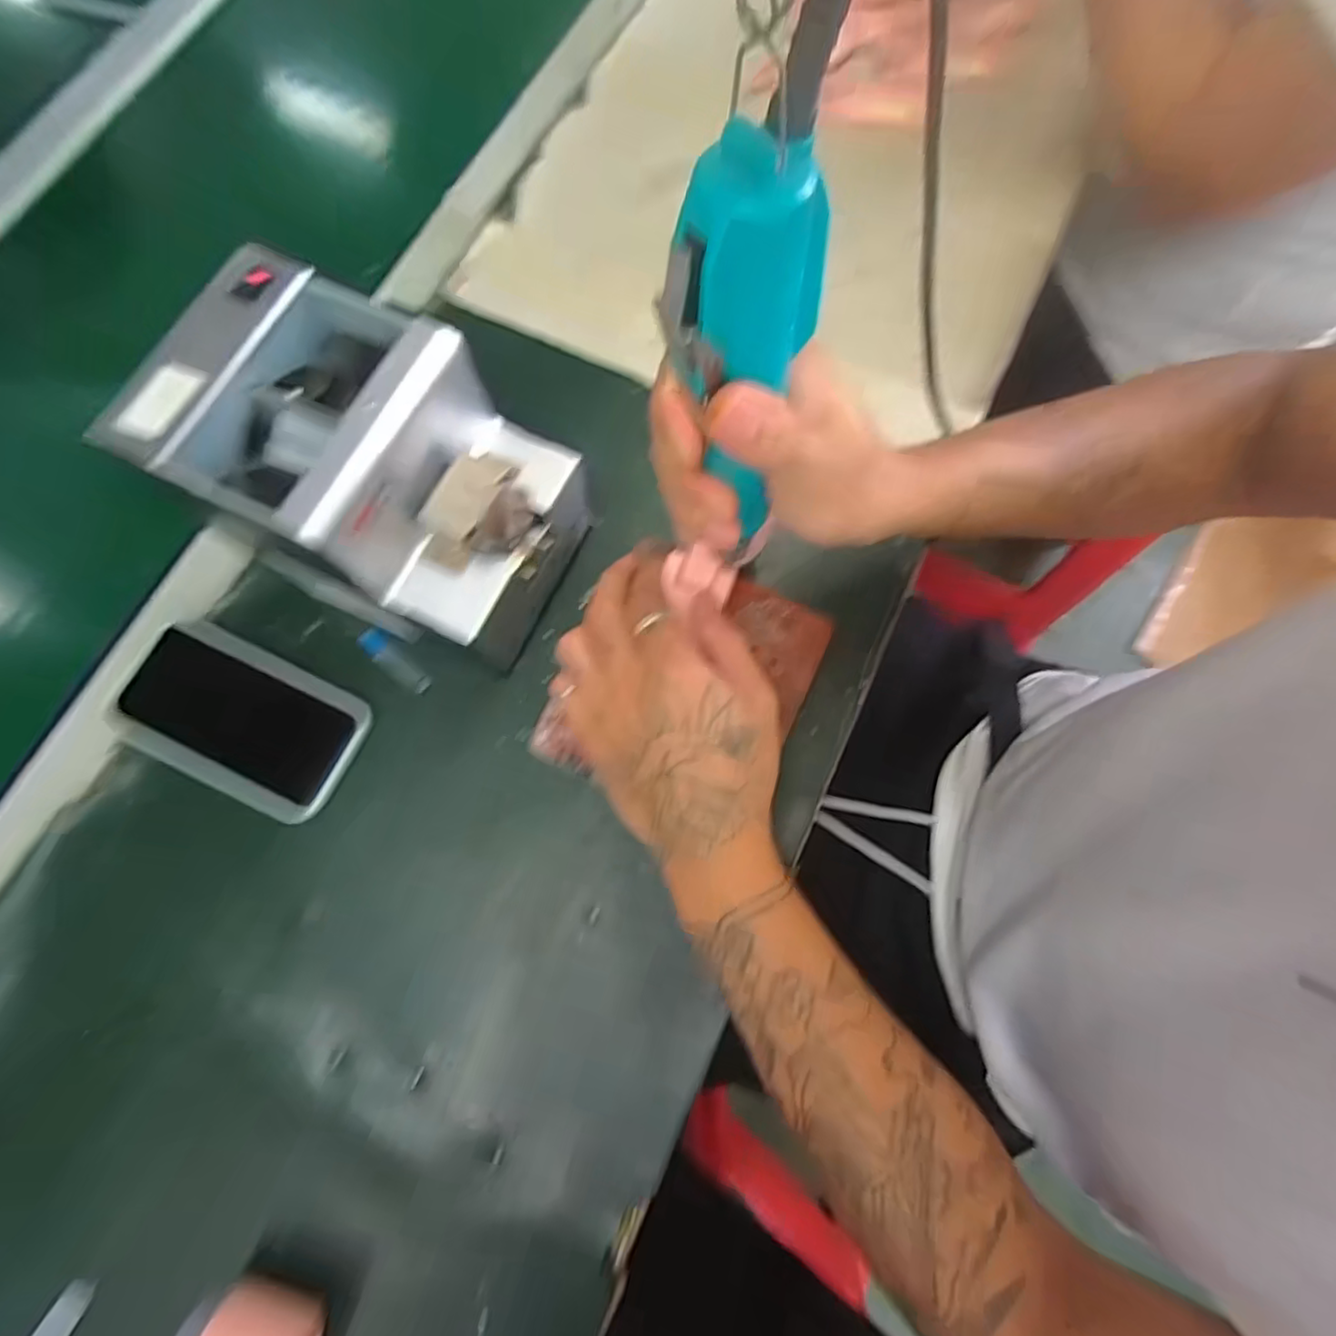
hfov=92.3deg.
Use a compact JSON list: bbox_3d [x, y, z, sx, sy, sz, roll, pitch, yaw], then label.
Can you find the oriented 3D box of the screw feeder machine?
[{"bbox_3d":[-0.149,-0.096,0.354,0.179,0.143,0.129,22,77,6],"label":"screw feeder machine"}]

